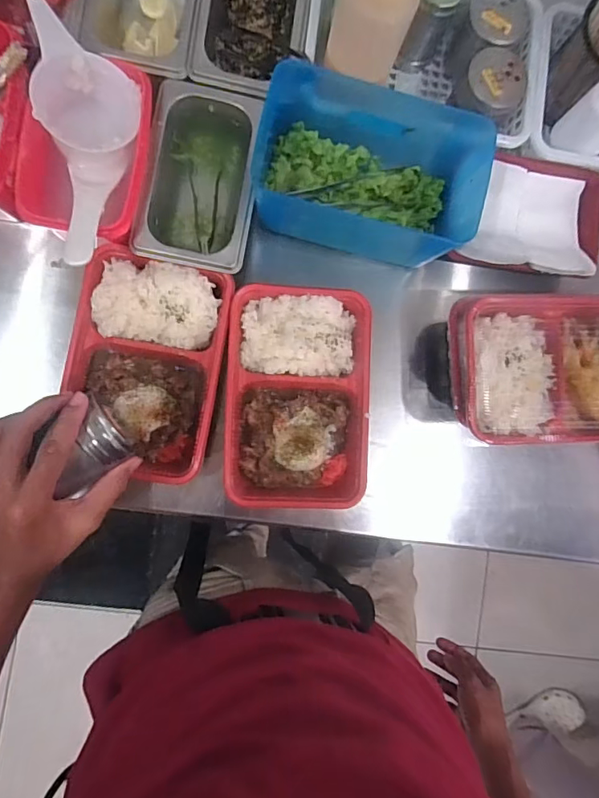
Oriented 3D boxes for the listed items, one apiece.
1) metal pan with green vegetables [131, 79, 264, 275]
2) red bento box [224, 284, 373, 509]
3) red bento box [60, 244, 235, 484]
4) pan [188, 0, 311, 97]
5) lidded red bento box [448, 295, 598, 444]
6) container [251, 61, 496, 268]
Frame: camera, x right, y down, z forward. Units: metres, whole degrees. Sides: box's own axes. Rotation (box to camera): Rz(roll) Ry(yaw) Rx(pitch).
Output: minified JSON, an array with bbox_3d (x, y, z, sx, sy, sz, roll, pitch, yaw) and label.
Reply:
[{"bbox_3d":[-0.096,-0.214,0.488,0.102,0.062,0.172,9,86,-6],"label":"metal pan with green vegetables"},{"bbox_3d":[-0.002,-0.001,0.504,0.143,0.051,0.220,2,87,-7],"label":"red bento box"},{"bbox_3d":[-0.150,-0.031,0.487,0.141,0.037,0.209,11,86,-6],"label":"red bento box"},{"bbox_3d":[-0.047,-0.384,0.506,0.108,0.078,0.168,7,87,-7],"label":"pan"},{"bbox_3d":[0.261,-0.030,0.486,0.222,0.050,0.147,2,87,-7],"label":"lidded red bento box"},{"bbox_3d":[0.067,-0.231,0.492,0.211,0.098,0.132,12,86,-6],"label":"container"}]

